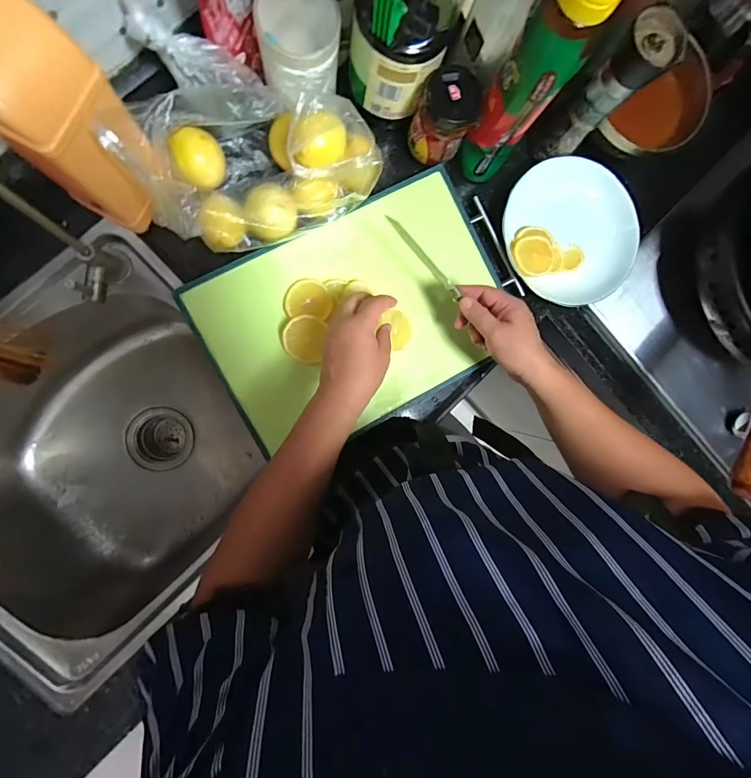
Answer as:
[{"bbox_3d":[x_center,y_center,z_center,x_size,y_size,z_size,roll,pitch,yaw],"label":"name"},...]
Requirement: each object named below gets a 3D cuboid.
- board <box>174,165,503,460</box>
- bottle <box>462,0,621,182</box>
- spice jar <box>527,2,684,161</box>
[{"bbox_3d":[-0.014,-0.090,0.481,0.372,0.023,0.250,-28,95,-8],"label":"board"},{"bbox_3d":[0.157,-0.319,0.400,0.064,0.225,0.062,32,86,-8],"label":"bottle"},{"bbox_3d":[0.260,-0.342,0.450,0.053,0.169,0.054,-39,96,-7],"label":"spice jar"}]

